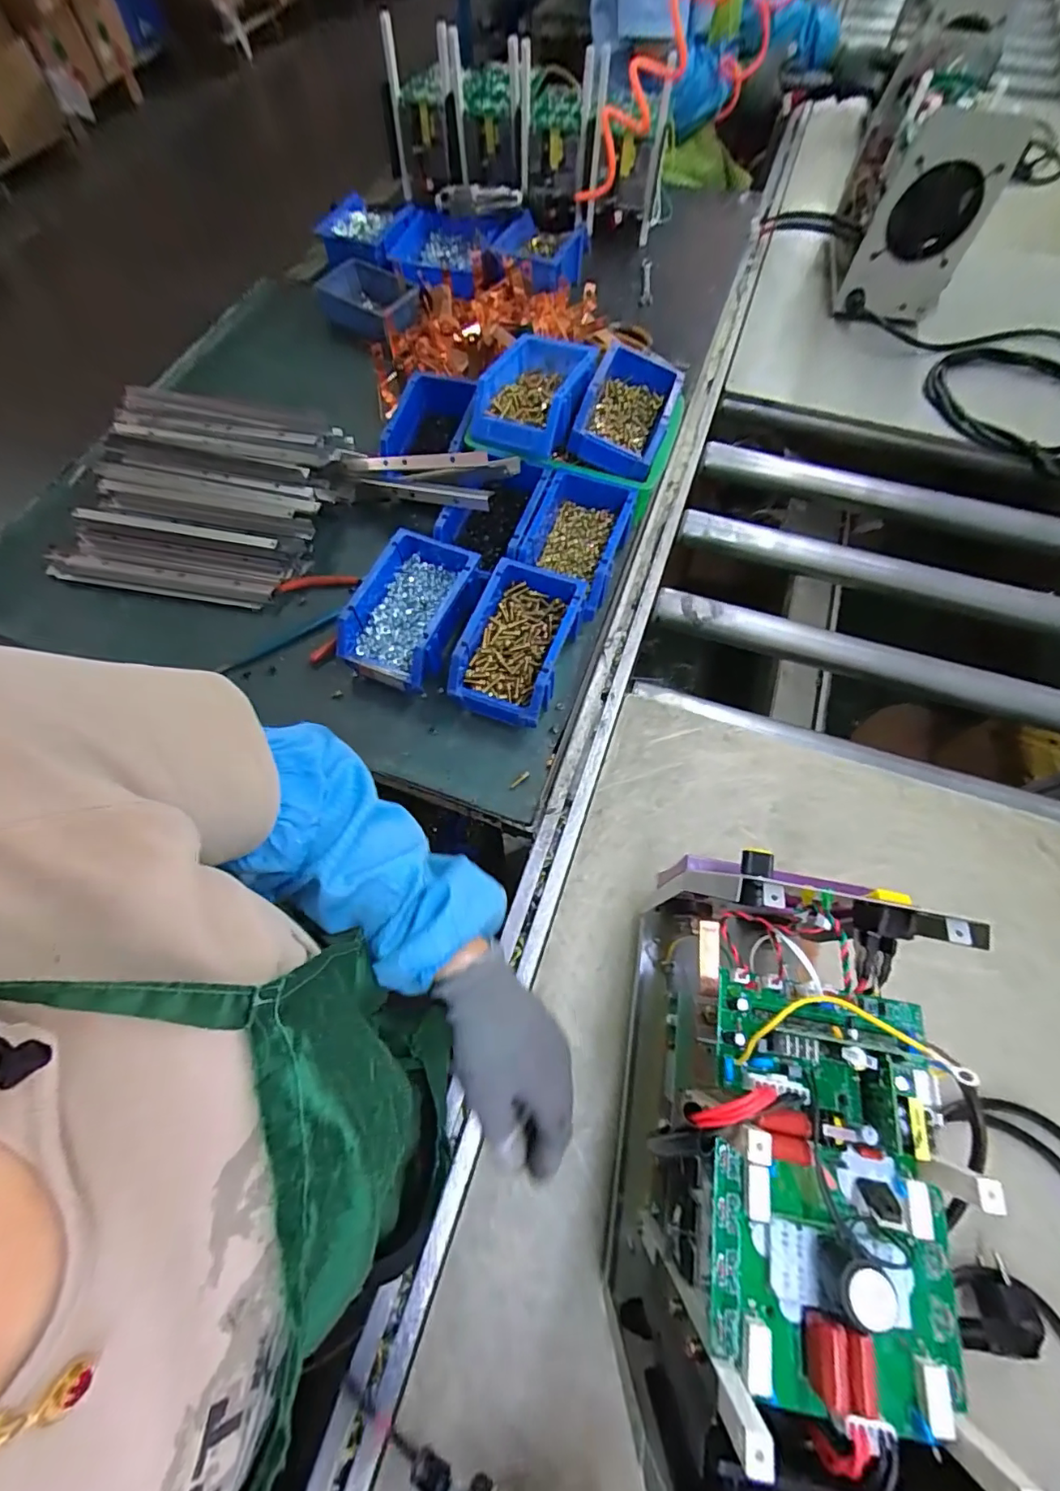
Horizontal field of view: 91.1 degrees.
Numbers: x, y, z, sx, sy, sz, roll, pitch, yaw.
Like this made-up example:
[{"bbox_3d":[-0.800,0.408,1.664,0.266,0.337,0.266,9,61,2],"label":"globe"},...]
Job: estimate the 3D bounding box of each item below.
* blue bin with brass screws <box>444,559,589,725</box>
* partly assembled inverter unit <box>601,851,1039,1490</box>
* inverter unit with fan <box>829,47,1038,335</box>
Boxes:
[{"bbox_3d":[-0.012,-0.108,0.565,0.109,0.077,0.169,16,68,6],"label":"blue bin with brass screws"},{"bbox_3d":[0.144,0.253,0.339,0.135,0.240,0.293,7,67,3],"label":"partly assembled inverter unit"},{"bbox_3d":[0.606,-0.868,0.825,0.155,0.232,0.306,11,67,4],"label":"inverter unit with fan"}]

